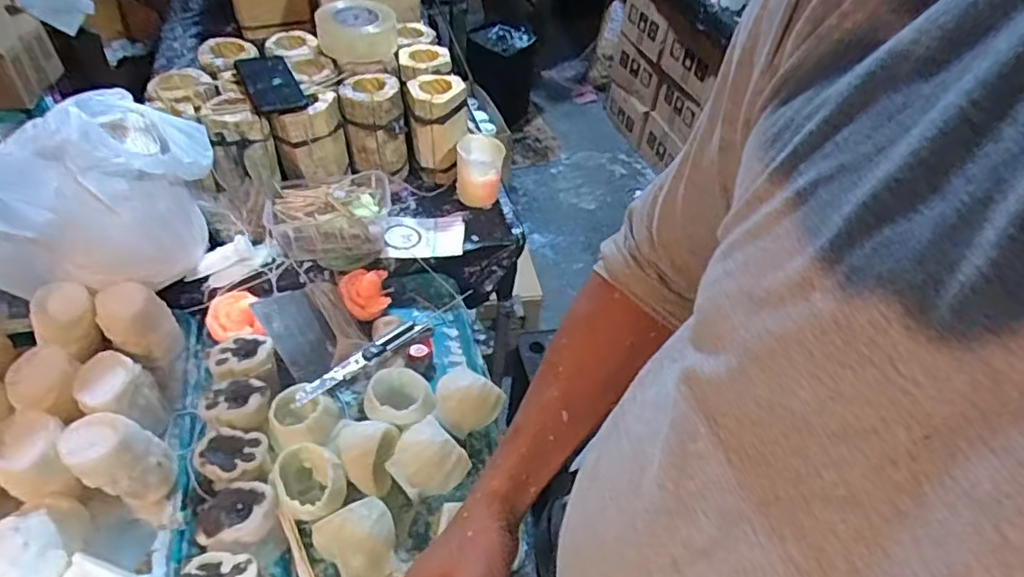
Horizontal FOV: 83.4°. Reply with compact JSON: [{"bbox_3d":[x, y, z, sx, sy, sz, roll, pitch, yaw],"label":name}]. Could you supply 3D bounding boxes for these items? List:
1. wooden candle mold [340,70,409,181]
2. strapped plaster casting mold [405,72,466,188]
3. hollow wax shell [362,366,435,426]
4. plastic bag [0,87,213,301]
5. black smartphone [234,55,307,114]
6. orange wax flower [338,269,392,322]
[{"bbox_3d":[-0.220,-0.262,0.925,0.092,0.129,0.094,-8,49,-13],"label":"wooden candle mold"},{"bbox_3d":[-0.121,-0.265,0.961,0.095,0.160,0.109,-6,45,-4],"label":"strapped plaster casting mold"},{"bbox_3d":[-0.134,0.135,0.681,0.079,0.053,0.077,-9,49,-15],"label":"hollow wax shell"},{"bbox_3d":[-0.472,-0.100,0.664,0.142,0.197,0.248,22,49,13],"label":"plastic bag"},{"bbox_3d":[-0.359,-0.309,0.847,0.073,0.014,0.158,-19,52,-22],"label":"black smartphone"},{"bbox_3d":[-0.201,0.006,0.793,0.063,0.033,0.061,-12,50,-17],"label":"orange wax flower"}]

